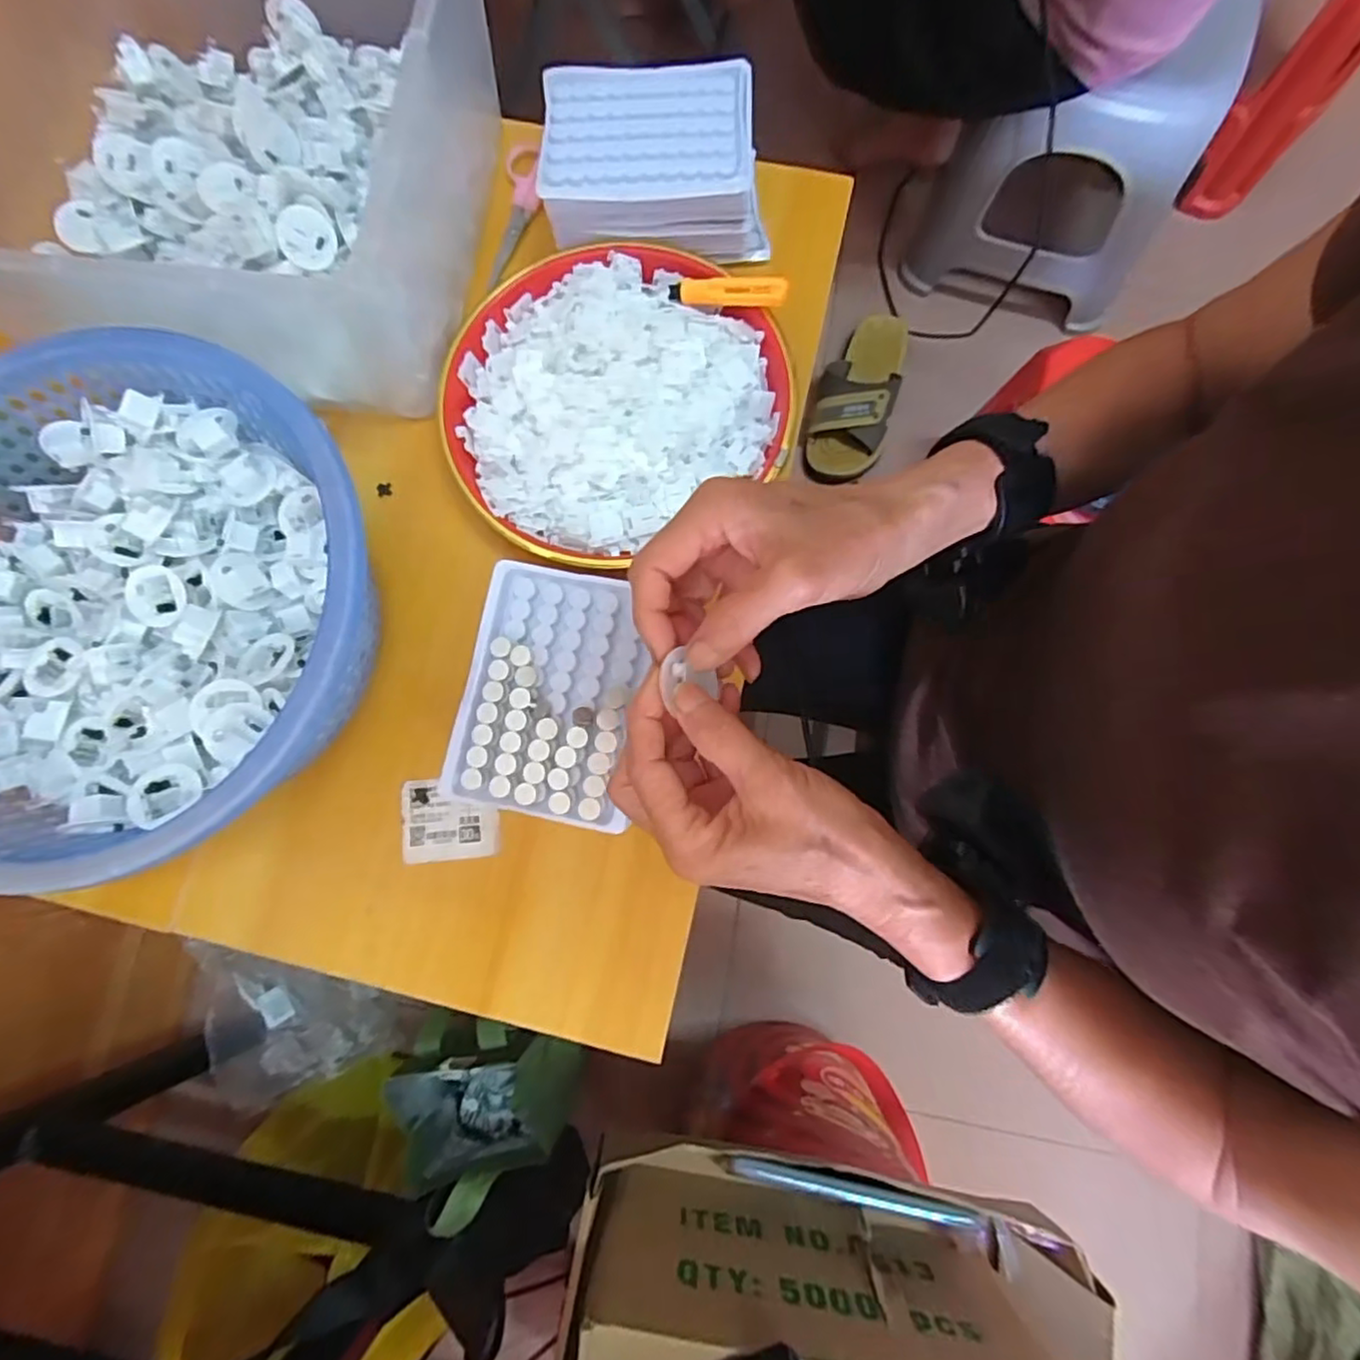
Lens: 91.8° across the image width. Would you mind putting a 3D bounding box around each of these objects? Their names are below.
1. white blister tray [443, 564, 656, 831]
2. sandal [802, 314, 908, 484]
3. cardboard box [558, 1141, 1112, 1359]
[{"bbox_3d":[-0.067,0.004,0.344,0.091,0.009,0.128,11,80,3],"label":"white blister tray"},{"bbox_3d":[0.254,-0.411,0.946,0.110,0.064,0.261,16,81,4],"label":"sandal"},{"bbox_3d":[0.089,0.438,0.388,0.313,0.141,0.238,6,80,2],"label":"cardboard box"}]

